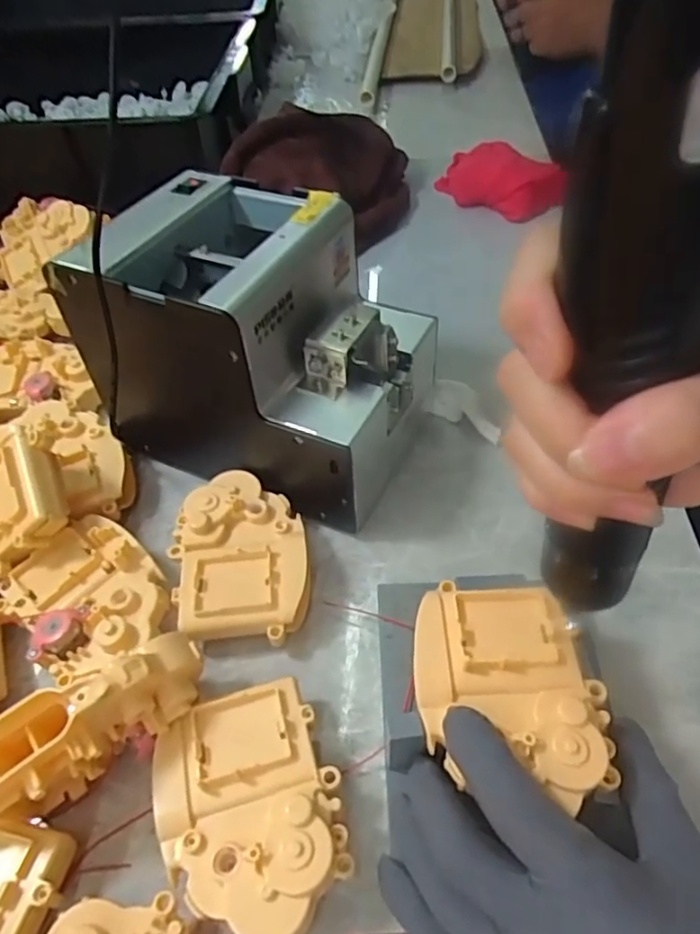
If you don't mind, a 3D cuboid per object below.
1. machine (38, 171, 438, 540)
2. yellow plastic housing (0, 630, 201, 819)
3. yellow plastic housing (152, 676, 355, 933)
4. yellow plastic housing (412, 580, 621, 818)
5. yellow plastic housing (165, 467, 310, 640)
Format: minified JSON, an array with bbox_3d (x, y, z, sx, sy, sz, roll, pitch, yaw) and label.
[{"bbox_3d":[-0.051,-0.074,0.382,0.181,0.144,0.128,18,52,19],"label":"machine"},{"bbox_3d":[-0.116,0.111,0.254,0.115,0.052,0.040,-25,52,-17],"label":"yellow plastic housing"},{"bbox_3d":[-0.042,0.144,0.257,0.070,0.034,0.094,-19,50,-12],"label":"yellow plastic housing"},{"bbox_3d":[0.066,0.087,0.253,0.077,0.019,0.086,8,48,2],"label":"yellow plastic housing"},{"bbox_3d":[-0.061,0.050,0.343,0.071,0.029,0.097,-7,49,-2],"label":"yellow plastic housing"}]

